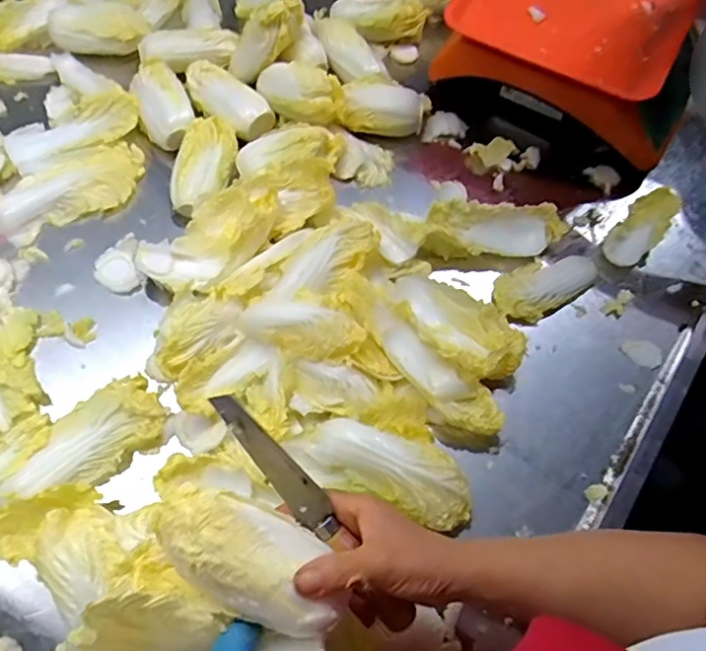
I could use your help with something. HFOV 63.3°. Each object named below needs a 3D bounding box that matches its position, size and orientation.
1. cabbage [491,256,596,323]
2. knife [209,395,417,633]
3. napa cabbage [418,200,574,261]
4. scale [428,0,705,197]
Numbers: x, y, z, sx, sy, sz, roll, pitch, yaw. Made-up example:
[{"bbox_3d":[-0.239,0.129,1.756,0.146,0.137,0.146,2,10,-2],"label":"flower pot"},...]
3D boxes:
[{"bbox_3d":[0.199,-0.042,0.583,0.119,0.021,0.051,-26,68,-14],"label":"cabbage"},{"bbox_3d":[-0.028,0.125,0.393,0.022,0.015,0.196,-40,90,-18],"label":"knife"},{"bbox_3d":[0.148,-0.100,0.601,0.147,0.042,0.048,1,64,-2],"label":"napa cabbage"},{"bbox_3d":[0.270,-0.334,0.677,0.274,0.138,0.289,32,67,12],"label":"scale"}]

